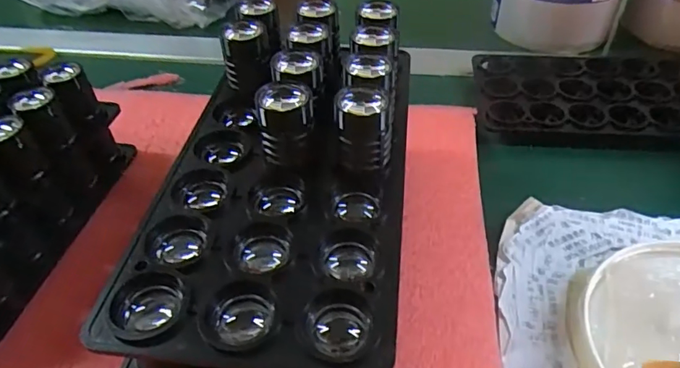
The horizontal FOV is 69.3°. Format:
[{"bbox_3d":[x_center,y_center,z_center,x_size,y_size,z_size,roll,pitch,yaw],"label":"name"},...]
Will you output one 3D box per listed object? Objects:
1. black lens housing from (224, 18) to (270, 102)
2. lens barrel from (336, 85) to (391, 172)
[{"bbox_3d":[-0.046,-0.061,0.245,0.021,0.033,0.018,-8,44,-6],"label":"black lens housing"},{"bbox_3d":[0.010,-0.024,0.203,0.021,0.029,0.025,0,44,2],"label":"lens barrel"}]

